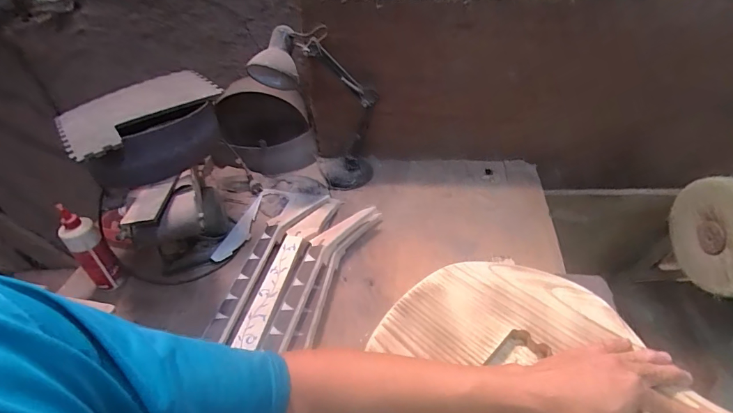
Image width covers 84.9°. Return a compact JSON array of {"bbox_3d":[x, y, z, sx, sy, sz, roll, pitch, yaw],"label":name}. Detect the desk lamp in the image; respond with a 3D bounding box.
[{"bbox_3d":[-0.129,-0.277,1.126,0.291,0.436,0.188,-8,42,-3],"label":"desk lamp"}]

